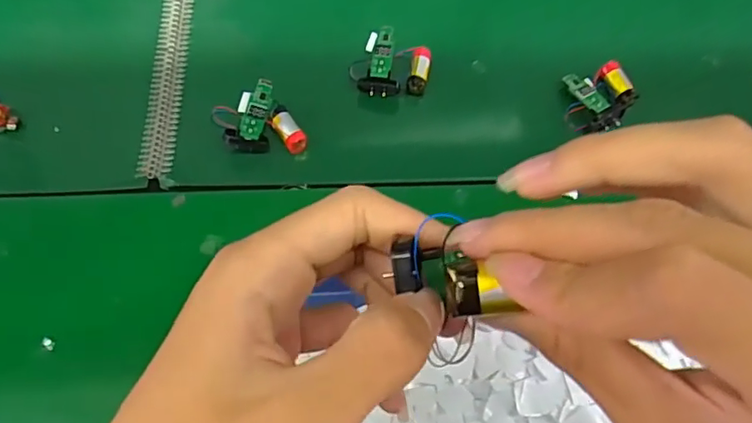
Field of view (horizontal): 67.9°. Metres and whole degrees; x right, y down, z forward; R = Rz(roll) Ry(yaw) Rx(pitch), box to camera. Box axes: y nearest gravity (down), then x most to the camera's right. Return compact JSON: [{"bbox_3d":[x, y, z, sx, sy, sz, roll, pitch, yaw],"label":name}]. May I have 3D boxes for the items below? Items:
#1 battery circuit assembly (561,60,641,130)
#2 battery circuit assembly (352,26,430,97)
[{"bbox_3d":[0.175,-0.088,0.437,0.054,0.016,0.051,-13,67,-11],"label":"battery circuit assembly"},{"bbox_3d":[0.012,-0.114,0.443,0.061,0.034,0.047,8,64,-2],"label":"battery circuit assembly"}]

